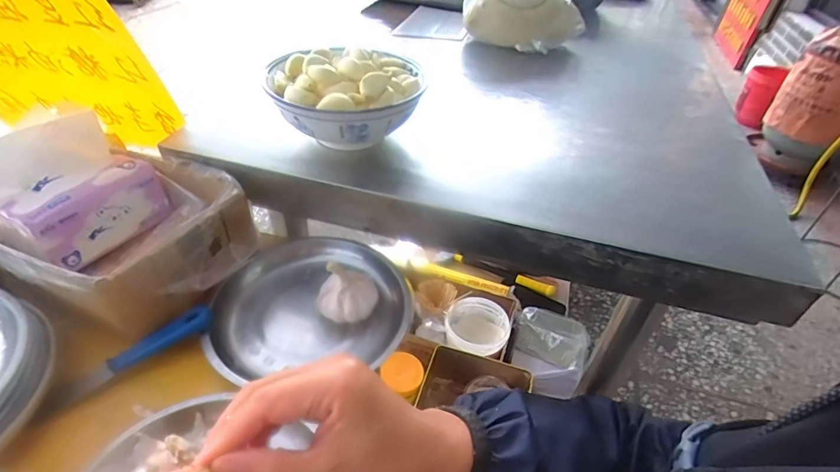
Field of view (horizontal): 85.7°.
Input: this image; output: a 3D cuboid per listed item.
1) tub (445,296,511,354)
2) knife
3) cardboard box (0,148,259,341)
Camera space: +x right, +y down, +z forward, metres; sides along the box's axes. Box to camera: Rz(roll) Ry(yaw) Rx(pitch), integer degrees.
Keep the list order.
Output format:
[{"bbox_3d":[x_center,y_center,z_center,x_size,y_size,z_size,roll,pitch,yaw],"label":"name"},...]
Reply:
[{"bbox_3d":[0.111,0.193,0.908,0.121,0.095,0.115,4,41,-3],"label":"tub"},{"bbox_3d":[-0.244,0.102,0.380,0.139,0.015,0.019,-25,50,-31],"label":"knife"},{"bbox_3d":[-0.296,-0.011,0.426,0.243,0.076,0.155,17,42,13],"label":"cardboard box"}]

